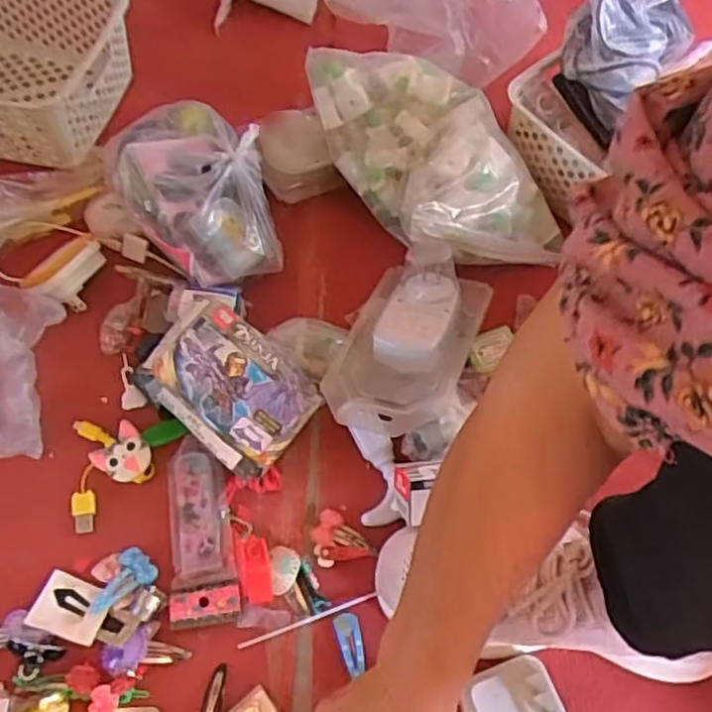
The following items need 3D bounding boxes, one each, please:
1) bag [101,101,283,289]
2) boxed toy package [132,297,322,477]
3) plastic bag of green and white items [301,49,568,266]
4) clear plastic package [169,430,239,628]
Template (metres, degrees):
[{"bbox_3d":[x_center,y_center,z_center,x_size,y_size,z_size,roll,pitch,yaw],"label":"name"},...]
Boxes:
[{"bbox_3d":[-0.143,-0.150,0.619,0.130,0.073,0.181,-22,63,-16],"label":"bag"},{"bbox_3d":[-0.101,0.024,0.533,0.124,0.029,0.092,42,64,-9],"label":"boxed toy package"},{"bbox_3d":[0.077,-0.185,0.641,0.167,0.085,0.230,-20,62,-15],"label":"plastic bag of green and white items"},{"bbox_3d":[-0.116,0.128,0.514,0.049,0.006,0.137,-5,59,-7],"label":"clear plastic package"}]

